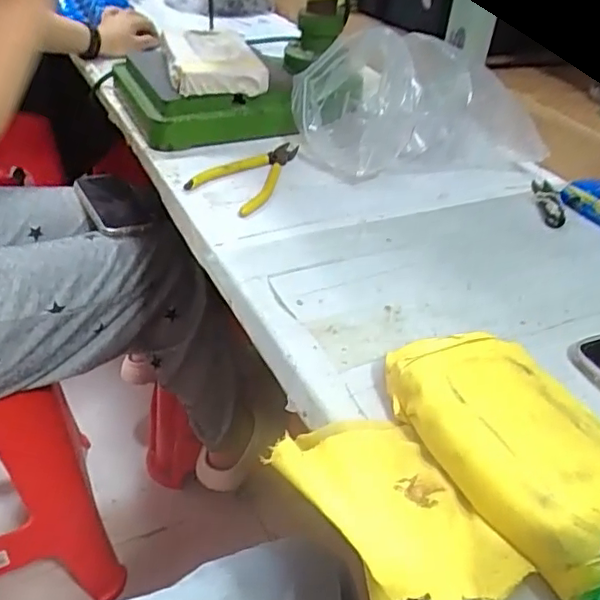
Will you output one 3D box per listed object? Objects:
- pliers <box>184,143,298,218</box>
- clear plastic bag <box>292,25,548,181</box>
[{"bbox_3d":[-0.045,-0.138,0.641,0.082,0.012,0.156,25,42,22],"label":"pliers"},{"bbox_3d":[0.136,-0.236,0.701,0.252,0.116,0.194,-8,40,-17],"label":"clear plastic bag"}]

